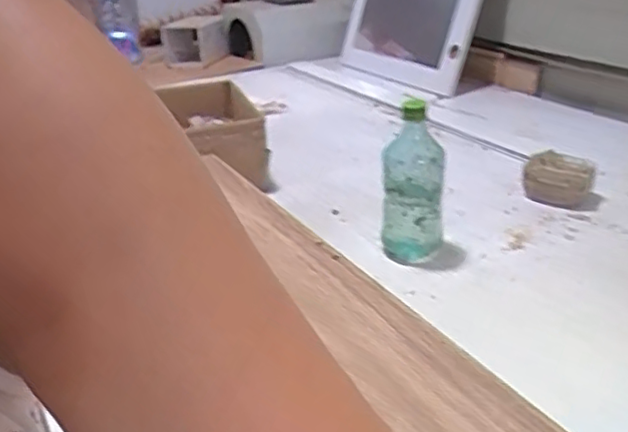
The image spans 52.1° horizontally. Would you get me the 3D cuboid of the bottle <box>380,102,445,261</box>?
[{"bbox_3d":[0.126,-0.037,0.815,0.077,0.202,0.063,3,27,9],"label":"bottle"}]

